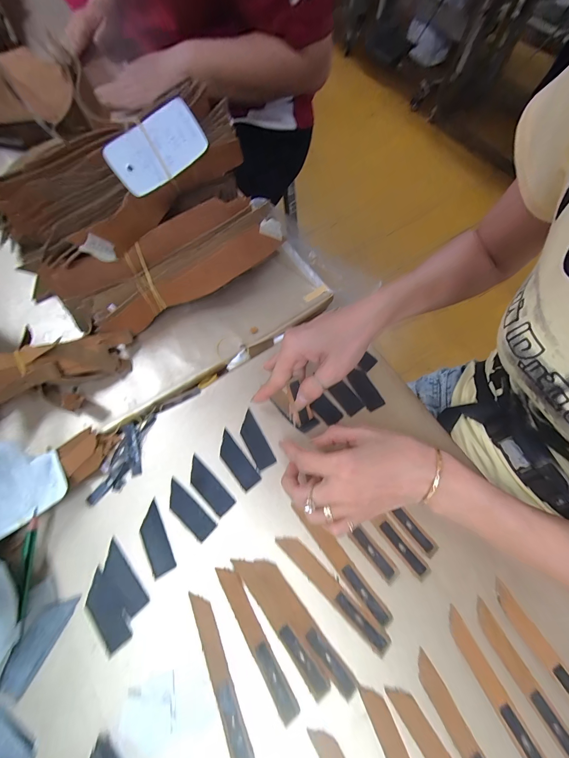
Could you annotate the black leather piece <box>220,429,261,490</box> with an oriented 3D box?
[{"bbox_3d":[-0.051,0.087,0.311,0.021,0.004,0.062,-37,78,-14],"label":"black leather piece"}]

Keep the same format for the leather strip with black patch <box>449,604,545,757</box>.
[{"bbox_3d":[0.179,0.266,0.250,0.017,0.004,0.125,-26,71,-13],"label":"leather strip with black patch"}]

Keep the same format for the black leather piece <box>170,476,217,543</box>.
[{"bbox_3d":[-0.097,0.130,0.291,0.063,0.004,0.022,41,71,13],"label":"black leather piece"}]

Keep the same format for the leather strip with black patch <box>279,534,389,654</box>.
[{"bbox_3d":[0.043,0.194,0.272,0.124,0.005,0.018,42,72,14],"label":"leather strip with black patch"}]

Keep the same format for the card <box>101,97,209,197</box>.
[{"bbox_3d":[-0.142,-0.260,0.332,0.108,0.014,0.055,-38,116,-5],"label":"card"}]

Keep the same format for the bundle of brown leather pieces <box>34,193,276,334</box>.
[{"bbox_3d":[-0.132,-0.134,0.357,0.264,0.070,0.086,-31,72,-14],"label":"bundle of brown leather pieces"}]

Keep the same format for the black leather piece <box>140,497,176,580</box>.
[{"bbox_3d":[-0.124,0.154,0.281,0.022,0.004,0.062,-24,71,-12],"label":"black leather piece"}]

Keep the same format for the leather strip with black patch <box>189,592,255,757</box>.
[{"bbox_3d":[-0.054,0.245,0.245,0.016,0.009,0.120,-22,70,-11],"label":"leather strip with black patch"}]

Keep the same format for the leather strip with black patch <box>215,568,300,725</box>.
[{"bbox_3d":[-0.025,0.224,0.254,0.017,0.004,0.120,-29,72,-14],"label":"leather strip with black patch"}]

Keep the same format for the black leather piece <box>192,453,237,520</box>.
[{"bbox_3d":[-0.078,0.109,0.301,0.062,0.004,0.022,44,74,10],"label":"black leather piece"}]

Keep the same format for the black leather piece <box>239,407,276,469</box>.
[{"bbox_3d":[-0.032,0.067,0.321,0.021,0.004,0.062,-24,74,-21],"label":"black leather piece"}]

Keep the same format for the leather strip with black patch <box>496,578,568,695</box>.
[{"bbox_3d":[0.233,0.246,0.260,0.018,0.006,0.123,-28,68,-15],"label":"leather strip with black patch"}]

